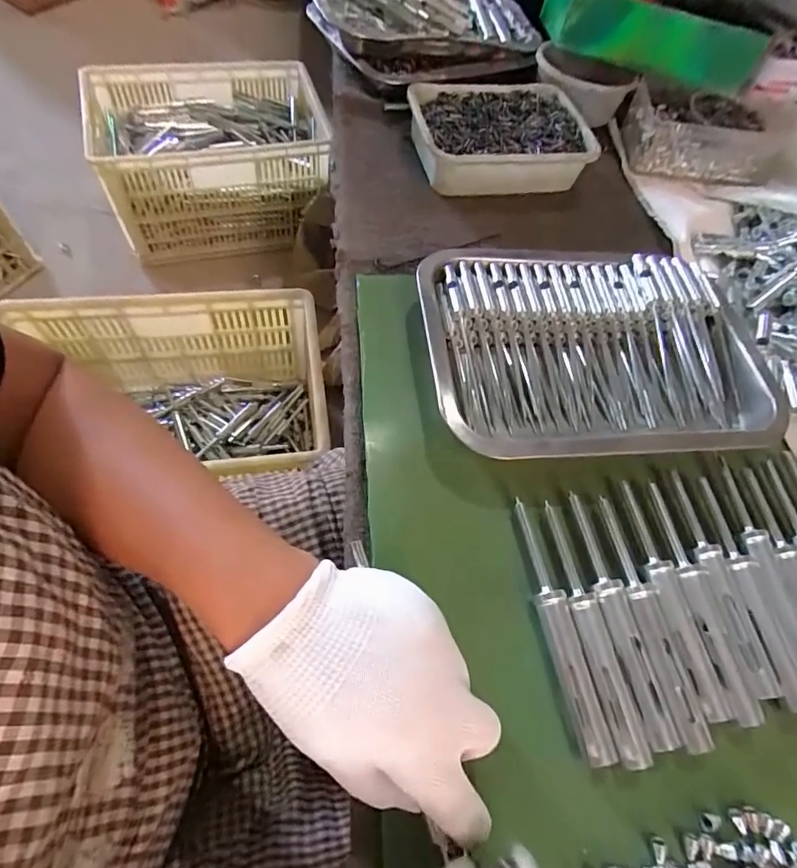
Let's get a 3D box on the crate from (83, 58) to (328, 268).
[{"bbox_3d":[-0.403,-0.619,1.122,0.469,0.246,0.334,-8,64,-11],"label":"crate"}]

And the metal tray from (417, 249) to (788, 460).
[{"bbox_3d":[0.151,-0.064,0.379,0.262,0.035,0.188,-2,63,-8],"label":"metal tray"}]

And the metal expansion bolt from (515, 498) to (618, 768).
[{"bbox_3d":[0.092,0.112,0.292,0.017,0.022,0.144,-9,64,-11],"label":"metal expansion bolt"}]

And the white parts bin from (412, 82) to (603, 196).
[{"bbox_3d":[0.102,-0.304,0.508,0.183,0.045,0.125,-8,64,-11],"label":"white parts bin"}]

